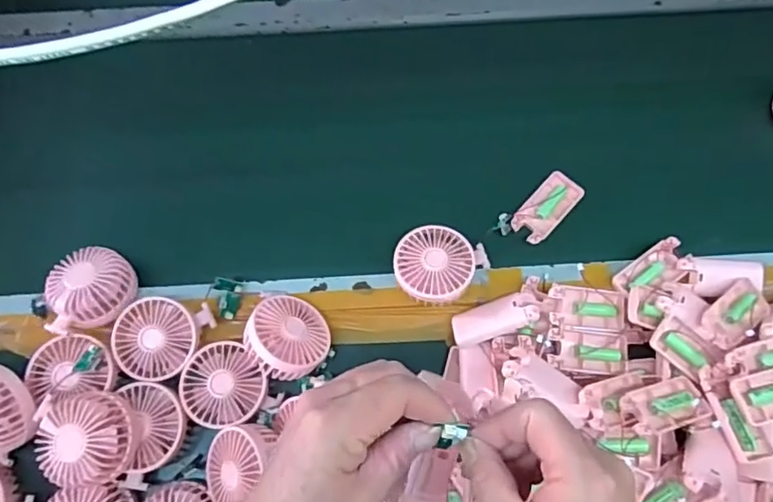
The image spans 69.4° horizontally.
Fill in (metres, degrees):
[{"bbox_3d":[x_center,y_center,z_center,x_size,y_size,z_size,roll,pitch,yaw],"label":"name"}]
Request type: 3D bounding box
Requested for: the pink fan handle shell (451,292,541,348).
[{"bbox_3d":[0.118,0.073,0.608,0.096,0.027,0.037,-23,72,11],"label":"pink fan handle shell"}]

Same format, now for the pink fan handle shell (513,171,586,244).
[{"bbox_3d":[0.193,-0.052,0.672,0.048,0.009,0.096,42,79,15],"label":"pink fan handle shell"}]

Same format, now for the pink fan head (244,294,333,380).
[{"bbox_3d":[-0.105,0.092,0.589,0.086,0.030,0.089,21,42,-20],"label":"pink fan head"}]

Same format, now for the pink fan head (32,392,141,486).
[{"bbox_3d":[-0.286,0.182,0.543,0.086,0.053,0.085,-10,72,1],"label":"pink fan head"}]

